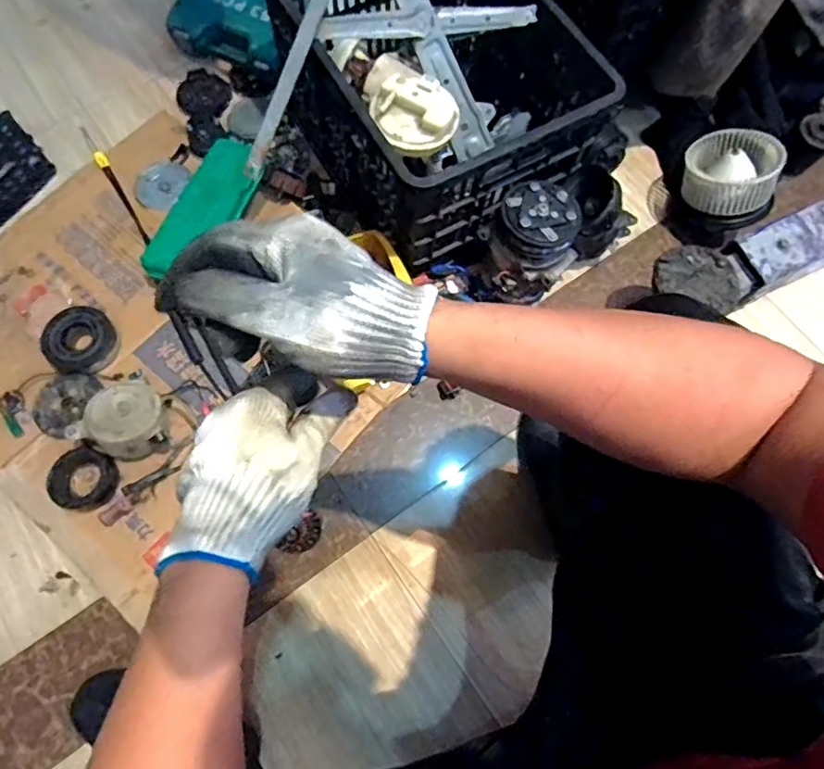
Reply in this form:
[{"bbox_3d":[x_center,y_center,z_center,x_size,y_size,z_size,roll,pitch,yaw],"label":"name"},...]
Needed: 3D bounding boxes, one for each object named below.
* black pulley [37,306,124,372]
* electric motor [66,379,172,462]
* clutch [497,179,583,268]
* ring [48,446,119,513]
[{"bbox_3d":[-0.523,-0.066,0.862,0.103,0.044,0.103,-32,74,-11],"label":"black pulley"},{"bbox_3d":[-0.409,0.052,0.800,0.123,0.060,0.113,21,60,4],"label":"electric motor"},{"bbox_3d":[0.182,-0.236,0.794,0.106,0.060,0.101,1,71,-2],"label":"clutch"},{"bbox_3d":[-0.478,0.138,0.794,0.098,0.016,0.088,15,71,4],"label":"ring"}]

